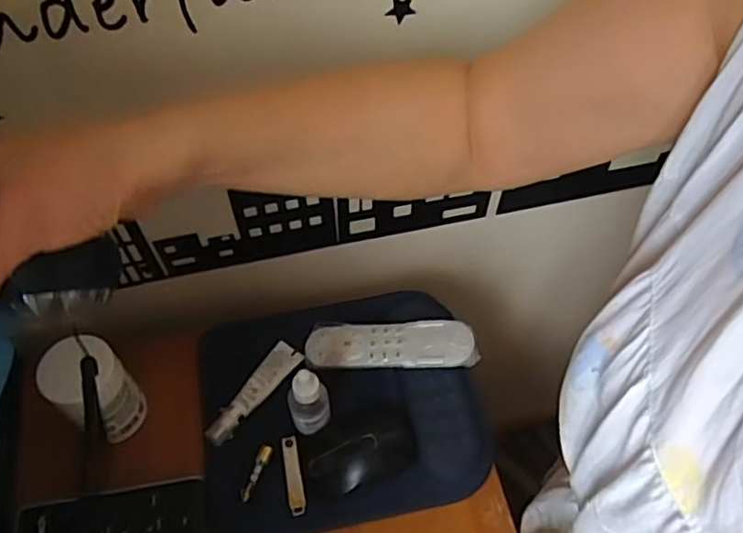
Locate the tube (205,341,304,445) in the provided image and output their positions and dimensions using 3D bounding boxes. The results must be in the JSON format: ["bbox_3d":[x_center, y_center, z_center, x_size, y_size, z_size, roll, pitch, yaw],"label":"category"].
[{"bbox_3d":[-0.102,0.110,0.556,0.025,0.015,0.107,27,60,17],"label":"tube"}]

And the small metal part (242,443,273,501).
[{"bbox_3d":[-0.093,0.168,0.516,0.011,0.005,0.046,17,58,11],"label":"small metal part"}]

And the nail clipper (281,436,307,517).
[{"bbox_3d":[-0.063,0.169,0.515,0.013,0.010,0.060,-8,56,-6],"label":"nail clipper"}]

